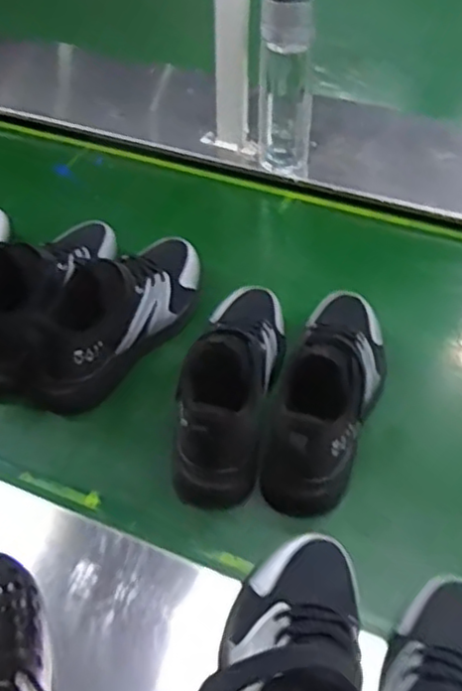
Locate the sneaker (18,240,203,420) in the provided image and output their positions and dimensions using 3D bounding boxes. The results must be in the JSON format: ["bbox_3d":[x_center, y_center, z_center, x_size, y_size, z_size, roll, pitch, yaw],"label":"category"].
[{"bbox_3d":[-0.124,-0.043,0.729,0.084,0.127,0.253,30,55,25],"label":"sneaker"}]

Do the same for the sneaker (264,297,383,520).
[{"bbox_3d":[0.104,0.036,0.656,0.091,0.127,0.248,13,50,12],"label":"sneaker"}]

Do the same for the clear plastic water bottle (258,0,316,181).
[{"bbox_3d":[0.071,-0.338,0.888,0.067,0.253,0.058,13,50,13],"label":"clear plastic water bottle"}]

